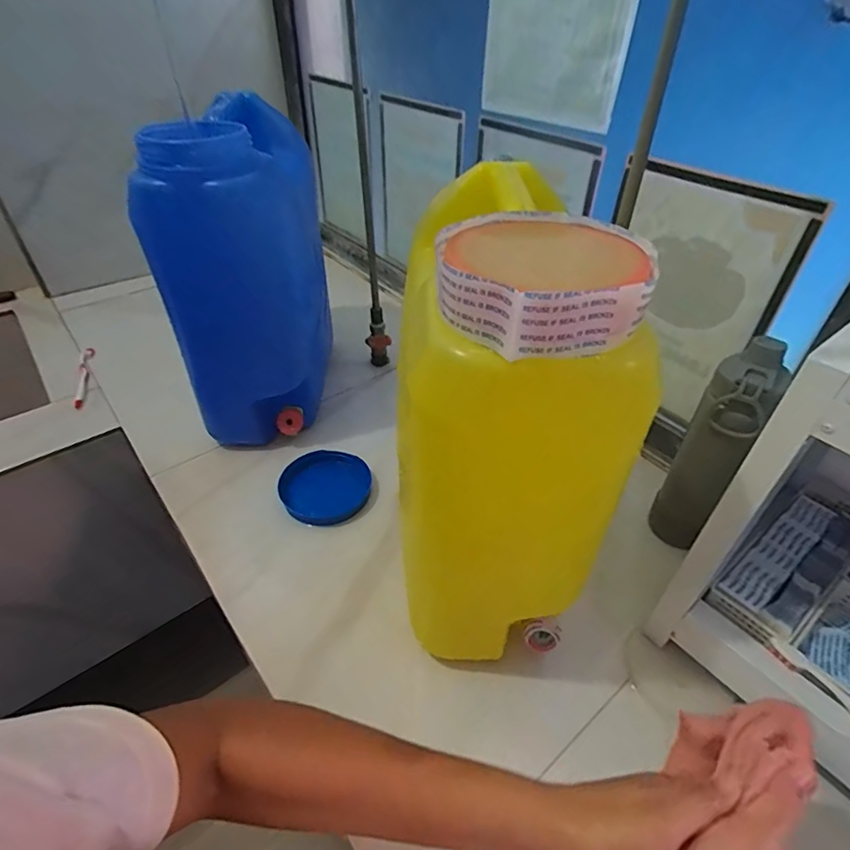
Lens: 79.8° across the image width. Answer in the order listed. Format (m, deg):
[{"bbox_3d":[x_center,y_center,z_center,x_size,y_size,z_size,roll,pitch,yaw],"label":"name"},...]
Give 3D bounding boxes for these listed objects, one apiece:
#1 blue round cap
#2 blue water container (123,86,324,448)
[{"bbox_3d":[-0.137,0.085,0.705,0.119,0.025,0.112,1,42,-1],"label":"blue round cap"},{"bbox_3d":[-0.238,-0.167,0.682,0.206,0.410,0.151,-11,44,-13],"label":"blue water container"}]

